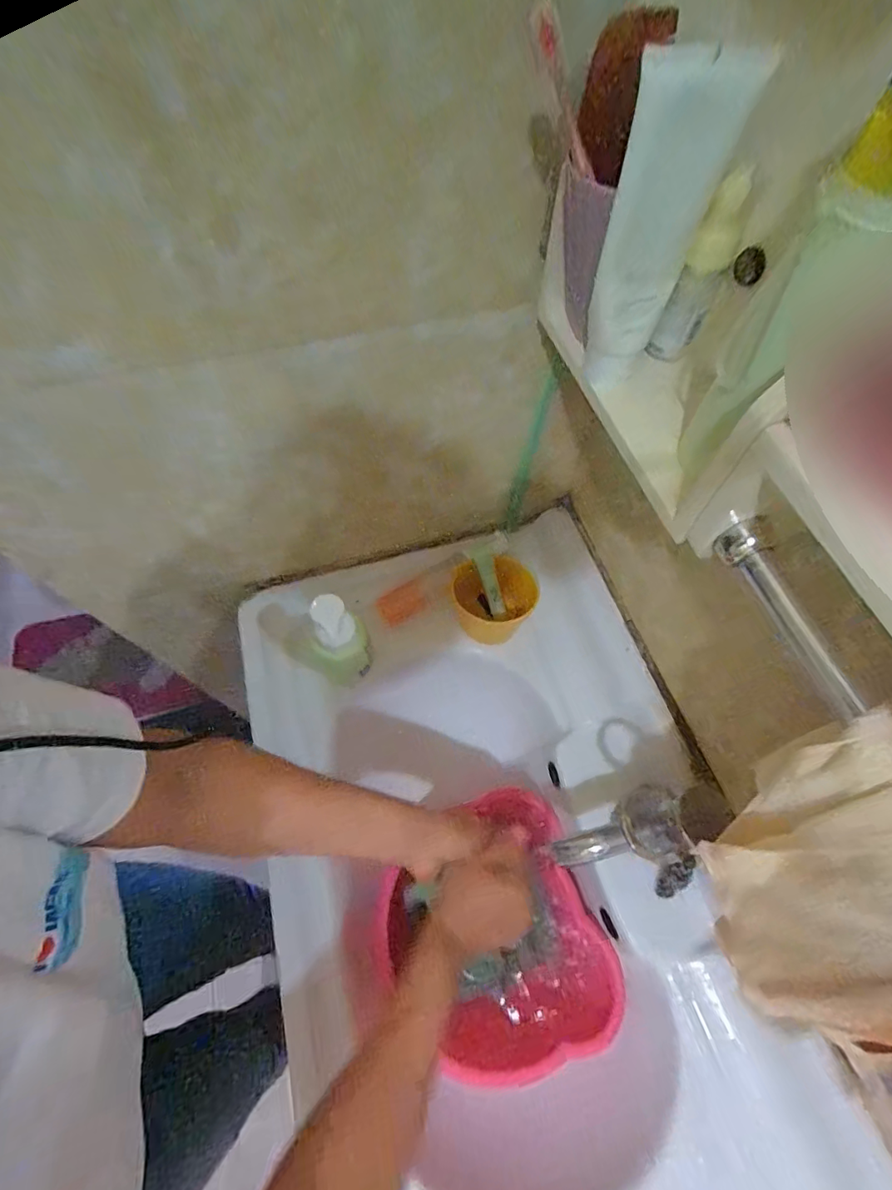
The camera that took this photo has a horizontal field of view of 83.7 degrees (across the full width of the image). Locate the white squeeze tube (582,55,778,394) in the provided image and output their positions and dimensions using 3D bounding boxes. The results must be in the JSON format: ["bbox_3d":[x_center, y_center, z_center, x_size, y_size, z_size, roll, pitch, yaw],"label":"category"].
[{"bbox_3d":[0.113,-0.204,0.288,0.061,0.162,0.029,-13,62,-6],"label":"white squeeze tube"}]

